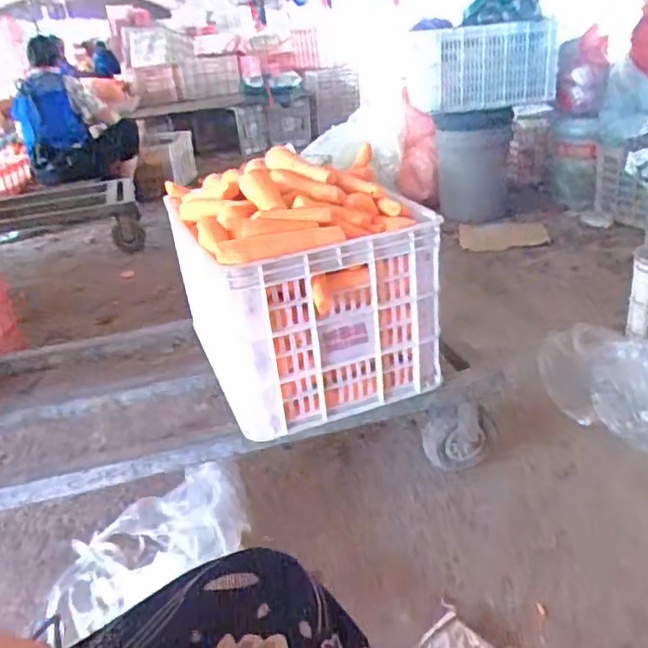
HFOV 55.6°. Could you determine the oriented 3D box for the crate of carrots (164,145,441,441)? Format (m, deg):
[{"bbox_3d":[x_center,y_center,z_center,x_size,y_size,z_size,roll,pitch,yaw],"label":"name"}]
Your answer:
[{"bbox_3d":[-0.048,-0.081,1.069,0.338,0.330,0.420,-12,25,-16],"label":"crate of carrots"}]

